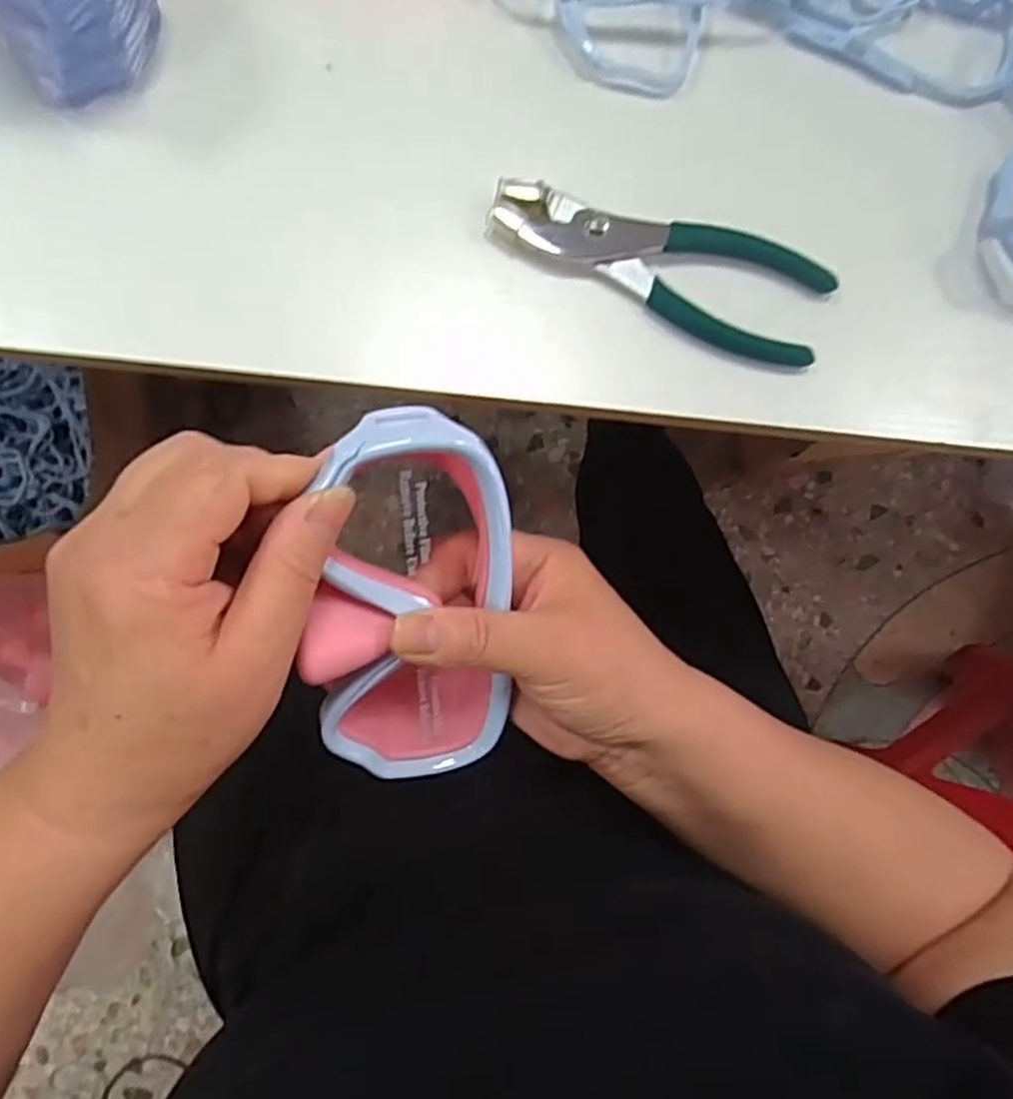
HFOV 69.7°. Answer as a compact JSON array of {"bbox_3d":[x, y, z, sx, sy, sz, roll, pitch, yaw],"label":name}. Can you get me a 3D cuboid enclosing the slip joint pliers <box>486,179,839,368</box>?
[{"bbox_3d":[0.066,-0.125,0.318,0.150,0.014,0.048,19,83,-3],"label":"slip joint pliers"}]

